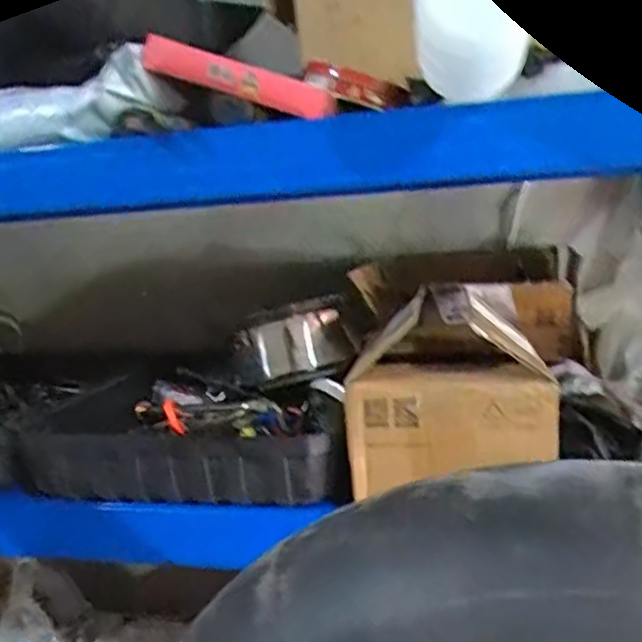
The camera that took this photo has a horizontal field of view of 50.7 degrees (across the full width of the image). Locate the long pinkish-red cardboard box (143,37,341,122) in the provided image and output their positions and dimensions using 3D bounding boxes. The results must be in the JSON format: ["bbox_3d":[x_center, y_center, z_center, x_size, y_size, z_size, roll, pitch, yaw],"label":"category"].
[{"bbox_3d":[-0.062,-0.177,0.497,0.141,0.023,0.032,19,12,5],"label":"long pinkish-red cardboard box"}]

